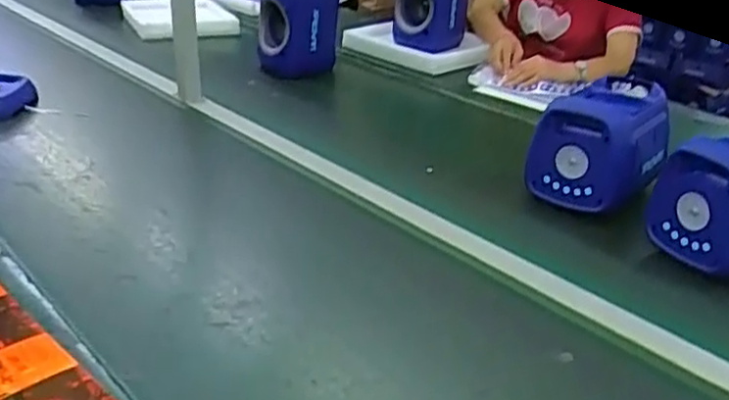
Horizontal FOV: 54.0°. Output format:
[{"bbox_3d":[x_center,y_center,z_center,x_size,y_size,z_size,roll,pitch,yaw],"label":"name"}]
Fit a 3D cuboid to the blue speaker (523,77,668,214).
[{"bbox_3d":[0.366,-0.085,1.108,0.175,0.166,0.186,17,30,23],"label":"blue speaker"}]

